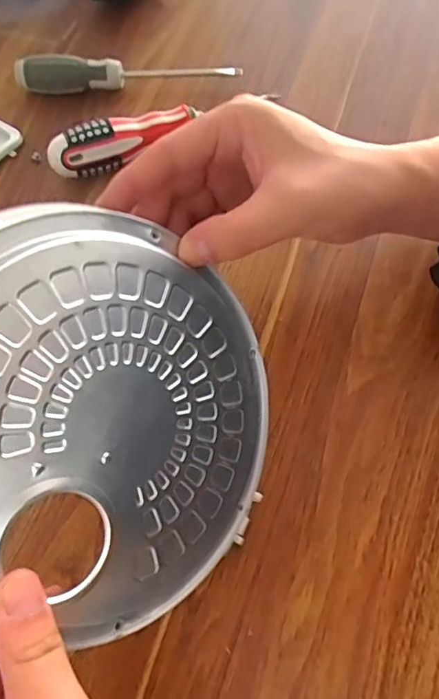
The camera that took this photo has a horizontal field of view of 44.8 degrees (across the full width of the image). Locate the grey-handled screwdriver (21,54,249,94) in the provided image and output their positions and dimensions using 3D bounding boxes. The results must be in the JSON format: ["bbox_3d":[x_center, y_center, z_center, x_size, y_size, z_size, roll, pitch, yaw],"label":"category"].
[{"bbox_3d":[-0.078,-0.231,0.453,0.187,0.031,0.020,2,68,4],"label":"grey-handled screwdriver"}]

